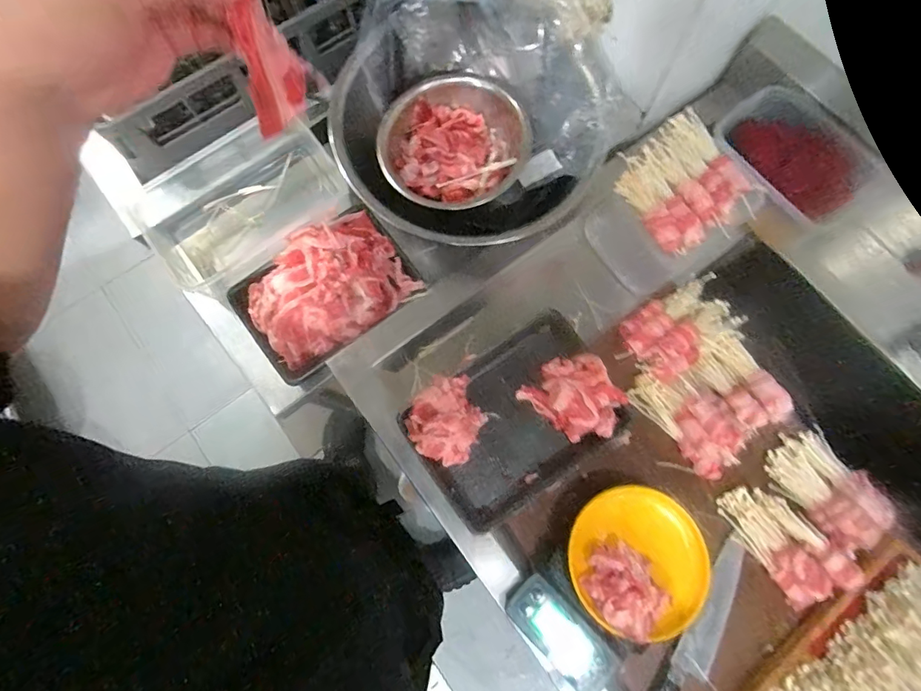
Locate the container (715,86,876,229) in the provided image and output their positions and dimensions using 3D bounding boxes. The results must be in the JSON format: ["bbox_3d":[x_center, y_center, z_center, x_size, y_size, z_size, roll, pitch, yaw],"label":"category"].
[{"bbox_3d":[0.443,-0.242,0.614,0.089,0.073,0.178,-36,77,-8],"label":"container"}]

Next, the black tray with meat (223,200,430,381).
[{"bbox_3d":[-0.177,-0.076,0.602,0.219,0.072,0.156,-36,77,-8],"label":"black tray with meat"}]

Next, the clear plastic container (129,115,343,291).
[{"bbox_3d":[-0.295,-0.189,0.640,0.274,0.076,0.177,-34,77,-8],"label":"clear plastic container"}]

